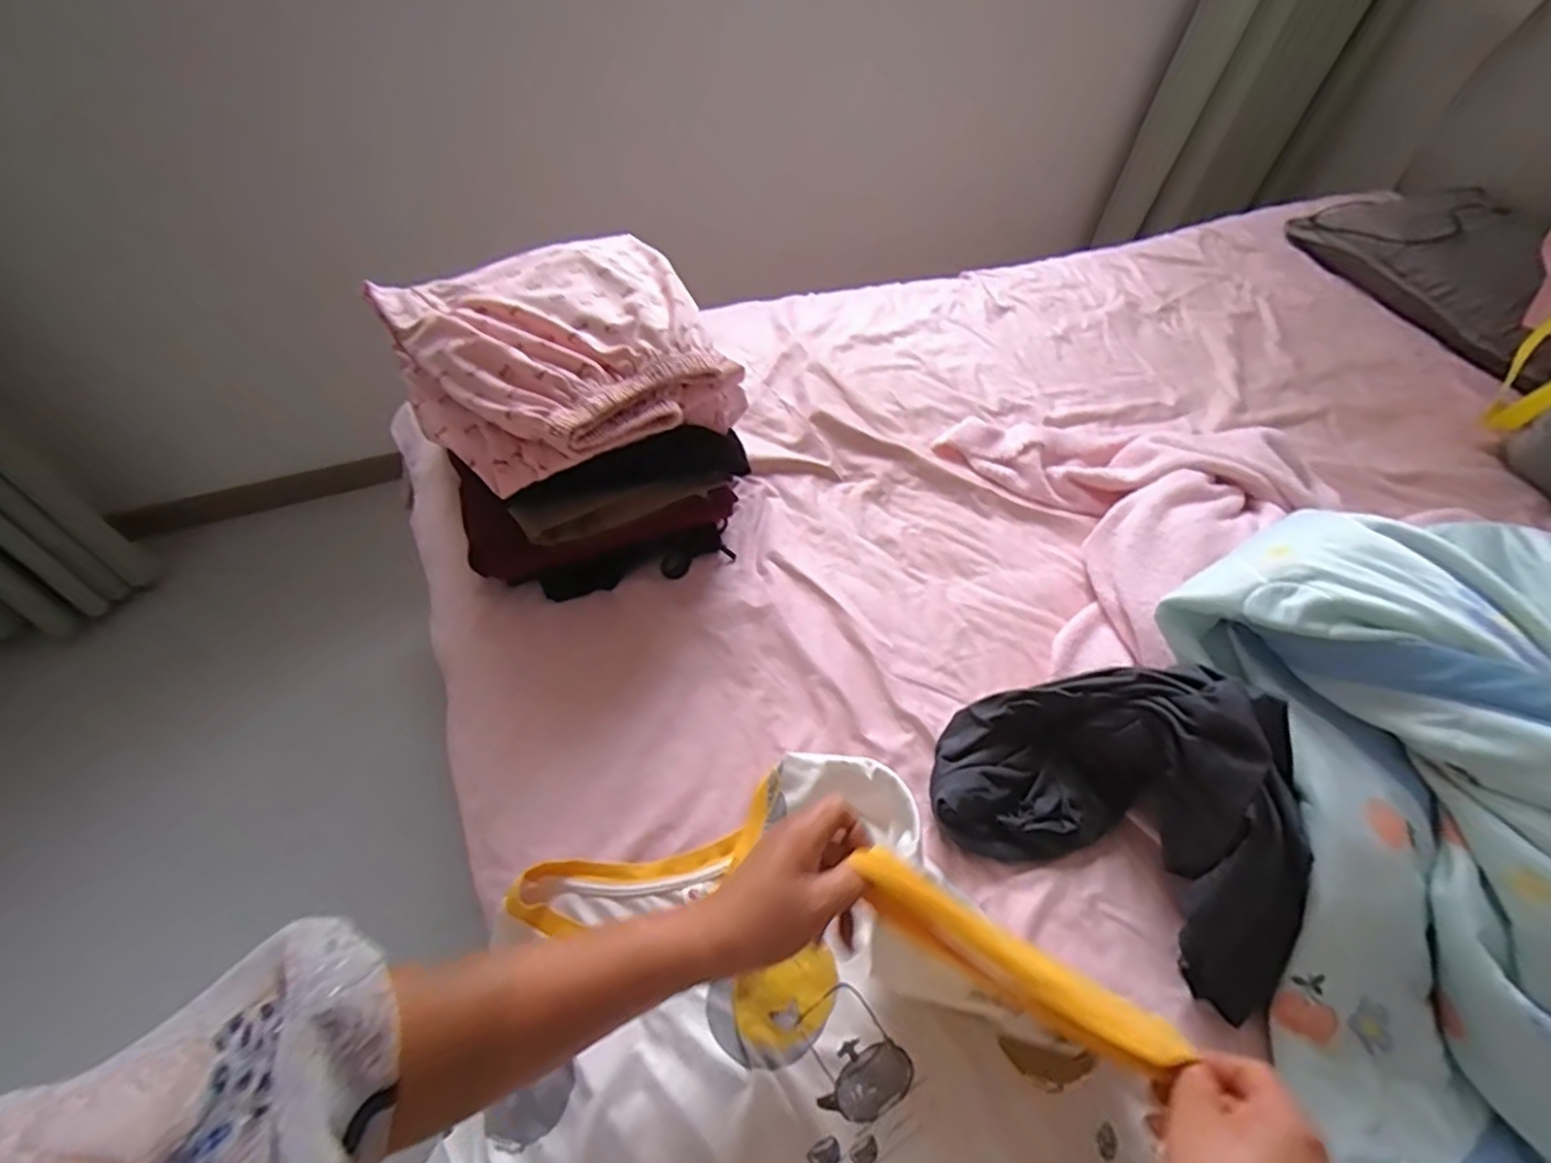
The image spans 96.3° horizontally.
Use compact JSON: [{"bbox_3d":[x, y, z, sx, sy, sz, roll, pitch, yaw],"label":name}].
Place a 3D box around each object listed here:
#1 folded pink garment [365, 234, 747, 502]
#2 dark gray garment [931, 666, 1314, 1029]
[{"bbox_3d":[-0.182,-0.202,0.617,0.275,0.092,0.229,-27,61,-23],"label":"folded pink garment"},{"bbox_3d":[0.260,0.153,0.510,0.251,0.136,0.163,29,56,18],"label":"dark gray garment"}]

